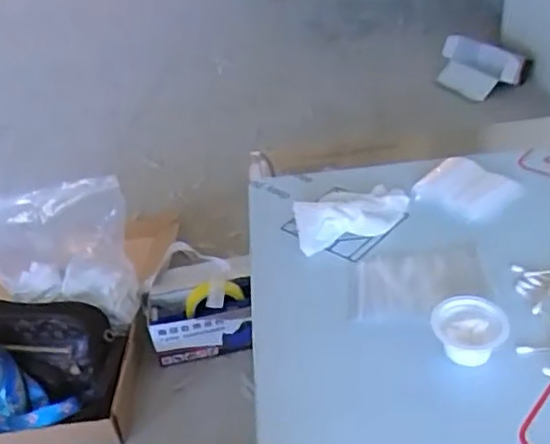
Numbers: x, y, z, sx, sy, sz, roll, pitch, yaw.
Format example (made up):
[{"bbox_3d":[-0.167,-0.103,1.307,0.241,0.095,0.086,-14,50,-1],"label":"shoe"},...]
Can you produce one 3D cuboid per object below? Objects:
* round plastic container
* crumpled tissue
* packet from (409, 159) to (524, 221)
[{"bbox_3d":[0.146,0.080,0.477,0.051,0.025,0.050,-5,36,3],"label":"round plastic container"},{"bbox_3d":[0.073,-0.011,0.613,0.121,0.031,0.062,-16,37,-12],"label":"crumpled tissue"},{"bbox_3d":[0.192,-0.036,0.637,0.083,0.015,0.081,-33,43,-31],"label":"packet"}]

